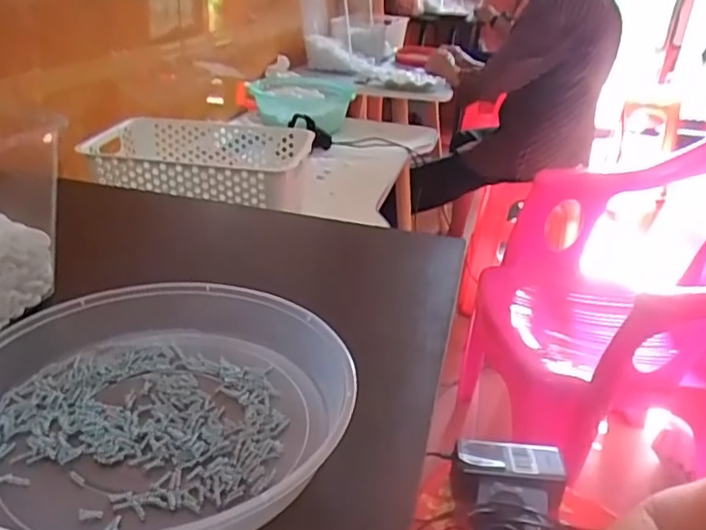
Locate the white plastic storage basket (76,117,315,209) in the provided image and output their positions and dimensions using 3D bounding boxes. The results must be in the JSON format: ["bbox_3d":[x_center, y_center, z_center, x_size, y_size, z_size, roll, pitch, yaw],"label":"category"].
[{"bbox_3d":[-0.231,-0.155,0.930,0.314,0.063,0.218,6,26,2],"label":"white plastic storage basket"}]

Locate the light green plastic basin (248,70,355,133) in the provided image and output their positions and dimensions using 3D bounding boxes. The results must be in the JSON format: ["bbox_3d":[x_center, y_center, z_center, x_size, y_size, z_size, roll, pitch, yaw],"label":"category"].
[{"bbox_3d":[-0.118,-0.409,1.510,0.230,0.077,0.431,5,26,0],"label":"light green plastic basin"}]

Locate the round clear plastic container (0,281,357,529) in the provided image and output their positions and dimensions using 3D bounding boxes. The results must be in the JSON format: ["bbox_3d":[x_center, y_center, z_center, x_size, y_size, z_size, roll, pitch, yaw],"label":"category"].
[{"bbox_3d":[-0.119,0.080,0.379,0.228,0.040,0.219,4,26,-2],"label":"round clear plastic container"}]

